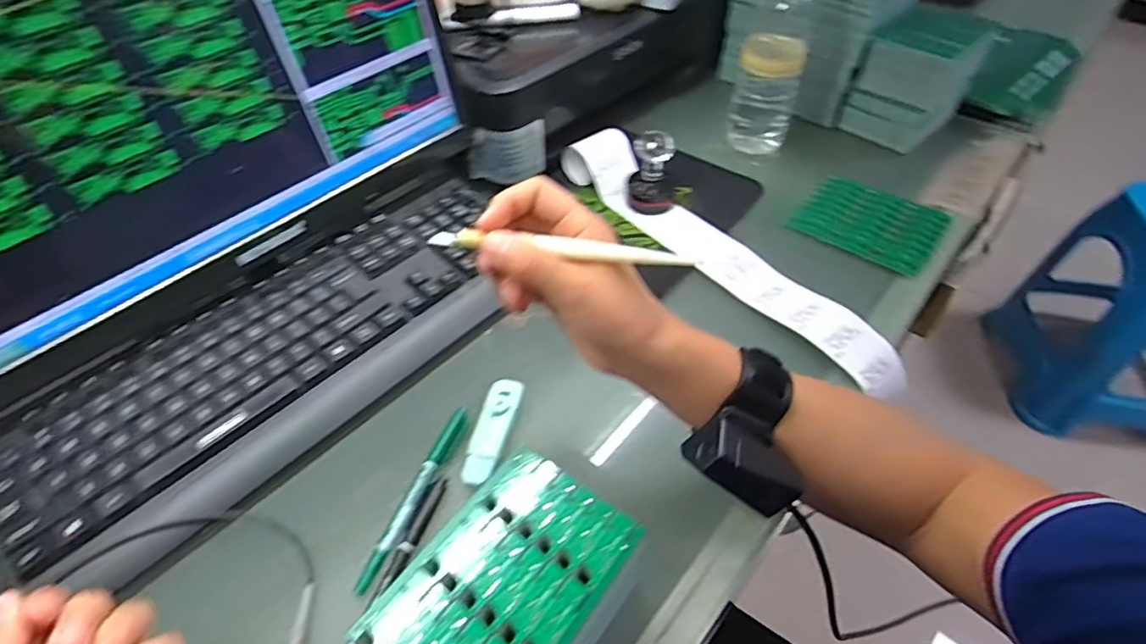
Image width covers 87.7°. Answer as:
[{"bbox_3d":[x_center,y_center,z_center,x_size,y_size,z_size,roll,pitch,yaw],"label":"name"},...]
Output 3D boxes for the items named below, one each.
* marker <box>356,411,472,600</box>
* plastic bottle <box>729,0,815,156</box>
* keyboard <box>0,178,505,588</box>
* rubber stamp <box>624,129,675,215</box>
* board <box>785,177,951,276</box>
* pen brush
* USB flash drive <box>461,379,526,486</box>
[{"bbox_3d":[-0.105,0.116,0.405,0.014,0.011,0.135,15,50,13],"label":"marker"},{"bbox_3d":[0.213,-0.287,0.620,0.065,0.218,0.061,15,50,13],"label":"plastic bottle"},{"bbox_3d":[-0.217,0.024,0.478,0.155,0.040,0.404,39,59,19],"label":"keyboard"},{"bbox_3d":[0.079,-0.151,0.596,0.051,0.072,0.044,7,48,7],"label":"rubber stamp"},{"bbox_3d":[0.290,-0.097,0.587,0.125,0.015,0.091,36,58,28],"label":"board"},{"bbox_3d":[-0.007,-0.041,0.326,0.149,0.009,0.012,5,48,7],"label":"pen brush"},{"bbox_3d":[-0.058,0.077,0.431,0.027,0.008,0.085,9,49,9],"label":"USB flash drive"}]

